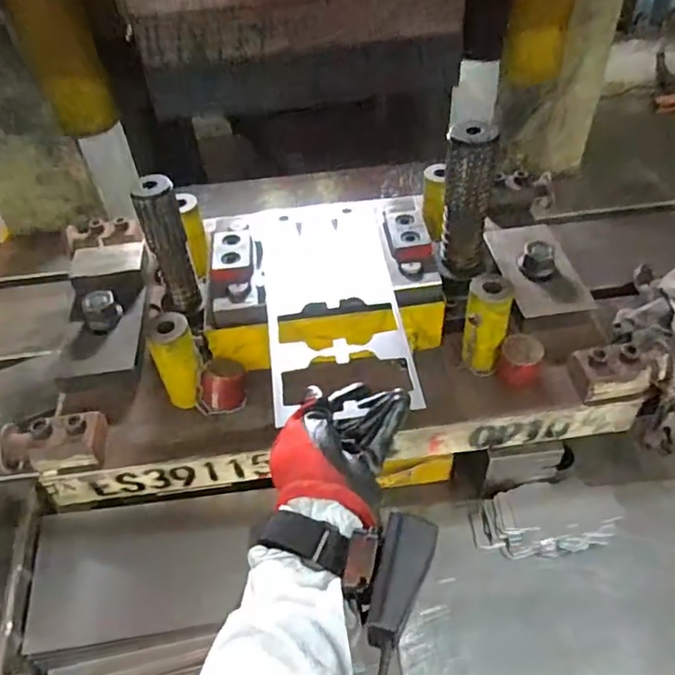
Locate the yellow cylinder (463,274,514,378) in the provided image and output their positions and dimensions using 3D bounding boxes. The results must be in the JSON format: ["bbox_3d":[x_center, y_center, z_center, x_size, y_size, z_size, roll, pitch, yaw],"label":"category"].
[{"bbox_3d":[0.143,-0.010,0.580,0.038,0.097,0.035,11,47,15],"label":"yellow cylinder"}]

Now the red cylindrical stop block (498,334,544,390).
[{"bbox_3d":[0.173,0.025,0.571,0.036,0.045,0.036,-2,45,2],"label":"red cylindrical stop block"}]

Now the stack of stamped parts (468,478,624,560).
[{"bbox_3d":[0.212,0.187,0.616,0.145,0.031,0.072,-7,45,-2],"label":"stack of stamped parts"}]

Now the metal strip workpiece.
[{"bbox_3d":[-0.008,-0.044,0.583,0.124,0.008,0.287,-7,46,-2],"label":"metal strip workpiece"}]

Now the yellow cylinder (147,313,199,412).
[{"bbox_3d":[-0.150,0.021,0.570,0.037,0.085,0.039,-19,47,-14],"label":"yellow cylinder"}]

